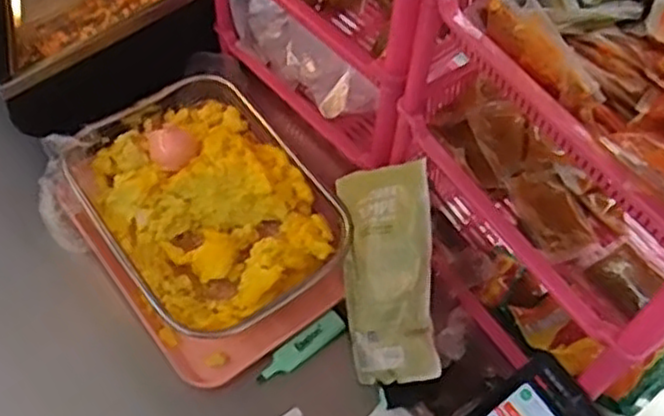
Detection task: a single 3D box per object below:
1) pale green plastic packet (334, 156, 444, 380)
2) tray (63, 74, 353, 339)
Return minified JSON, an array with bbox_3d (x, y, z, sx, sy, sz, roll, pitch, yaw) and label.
[{"bbox_3d":[0.052,0.063,0.719,0.040,0.124,0.204,11,77,-38],"label":"pale green plastic packet"},{"bbox_3d":[-0.135,-0.008,0.791,0.222,0.058,0.301,-29,63,-20],"label":"tray"}]

